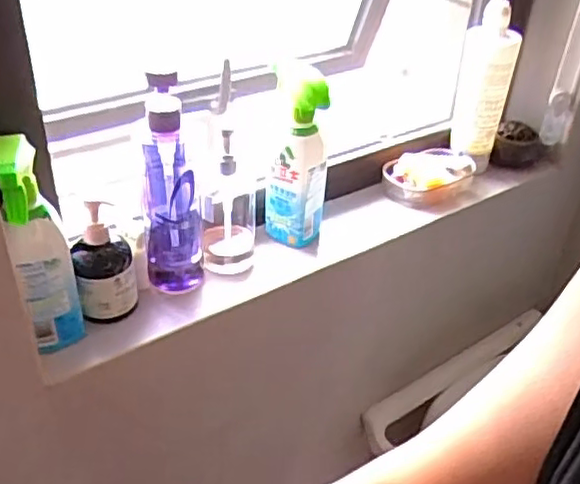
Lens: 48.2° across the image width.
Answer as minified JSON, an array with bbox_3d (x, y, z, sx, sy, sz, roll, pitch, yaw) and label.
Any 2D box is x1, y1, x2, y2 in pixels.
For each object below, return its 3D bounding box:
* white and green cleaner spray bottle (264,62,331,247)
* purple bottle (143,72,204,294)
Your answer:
[{"bbox_3d":[0.009,-0.106,0.799,0.073,0.239,0.043,3,35,0],"label":"white and green cleaner spray bottle"},{"bbox_3d":[-0.134,-0.062,0.722,0.062,0.267,0.066,-5,36,-12],"label":"purple bottle"}]

